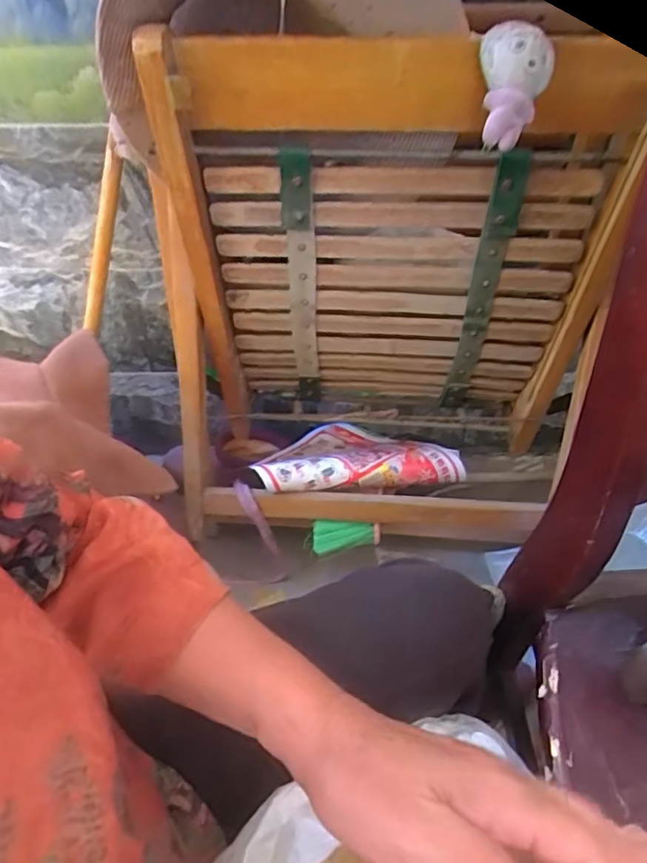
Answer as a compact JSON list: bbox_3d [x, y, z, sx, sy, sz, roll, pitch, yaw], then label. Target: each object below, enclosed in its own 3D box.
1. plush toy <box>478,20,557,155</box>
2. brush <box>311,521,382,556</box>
[{"bbox_3d":[0.166,-0.308,0.502,0.063,0.086,0.078,14,46,12],"label":"plush toy"},{"bbox_3d":[0.033,0.156,0.820,0.098,0.016,0.049,3,85,0],"label":"brush"}]

